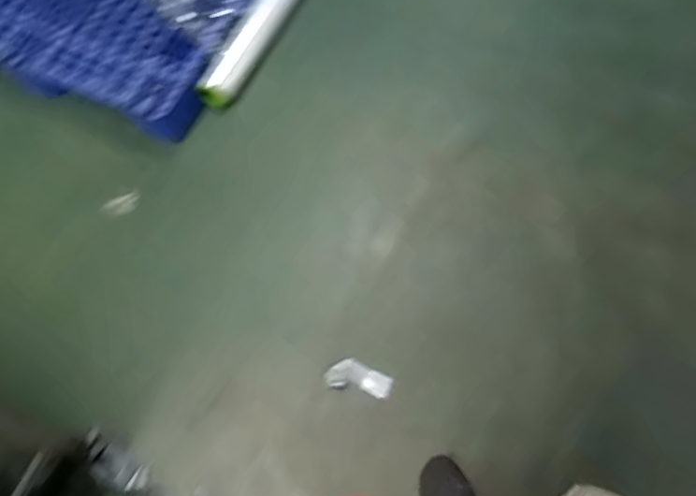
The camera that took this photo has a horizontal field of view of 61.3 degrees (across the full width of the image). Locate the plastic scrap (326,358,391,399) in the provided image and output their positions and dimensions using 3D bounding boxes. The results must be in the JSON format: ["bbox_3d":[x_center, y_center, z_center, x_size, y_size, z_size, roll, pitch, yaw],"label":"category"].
[{"bbox_3d":[0.031,0.345,1.572,0.174,0.021,0.081,11,69,3],"label":"plastic scrap"}]

